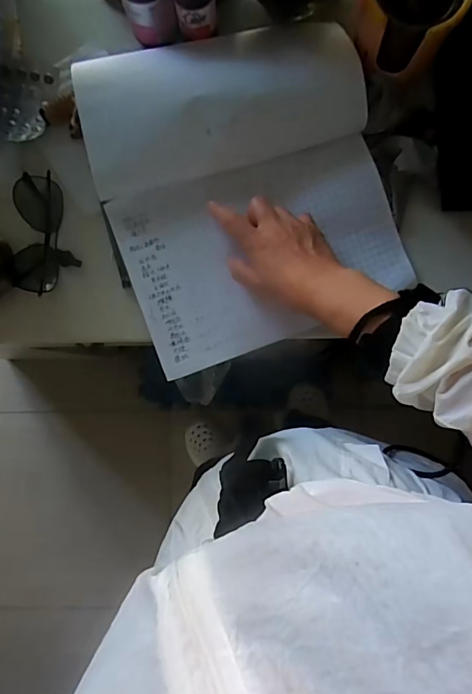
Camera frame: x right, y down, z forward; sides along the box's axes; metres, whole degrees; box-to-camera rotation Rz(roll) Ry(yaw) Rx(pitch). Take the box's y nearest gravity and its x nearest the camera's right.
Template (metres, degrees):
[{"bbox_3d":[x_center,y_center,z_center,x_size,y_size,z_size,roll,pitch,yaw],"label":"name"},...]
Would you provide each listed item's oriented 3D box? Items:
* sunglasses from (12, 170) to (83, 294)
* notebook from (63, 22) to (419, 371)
[{"bbox_3d":[-0.217,-0.124,0.501,0.061,0.038,0.133,-14,86,0],"label":"sunglasses"},{"bbox_3d":[0.011,-0.165,0.490,0.296,0.045,0.322,-17,96,0],"label":"notebook"}]

